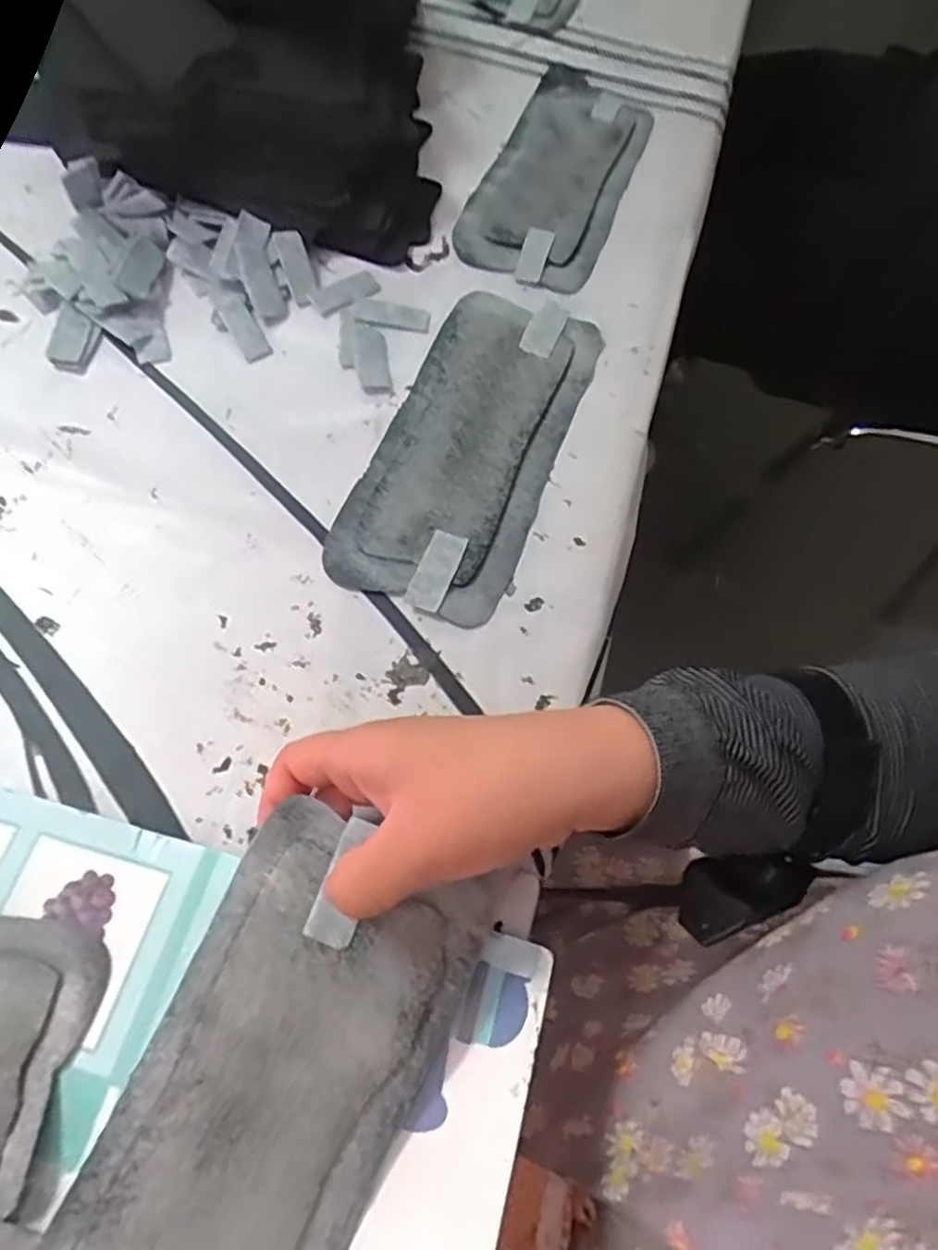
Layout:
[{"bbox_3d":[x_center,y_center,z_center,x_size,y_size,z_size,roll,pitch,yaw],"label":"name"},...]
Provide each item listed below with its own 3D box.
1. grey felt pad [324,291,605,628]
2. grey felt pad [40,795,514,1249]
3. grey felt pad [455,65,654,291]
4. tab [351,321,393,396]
[{"bbox_3d":[0.003,-0.113,0.432,0.100,0.012,0.240,20,64,6],"label":"grey felt pad"},{"bbox_3d":[-0.078,0.183,0.255,0.096,0.014,0.221,26,72,6],"label":"grey felt pad"},{"bbox_3d":[0.073,-0.364,0.566,0.104,0.010,0.282,20,64,6],"label":"grey felt pad"},{"bbox_3d":[-0.062,-0.171,0.455,0.021,0.004,0.059,-8,64,-8],"label":"tab"}]

